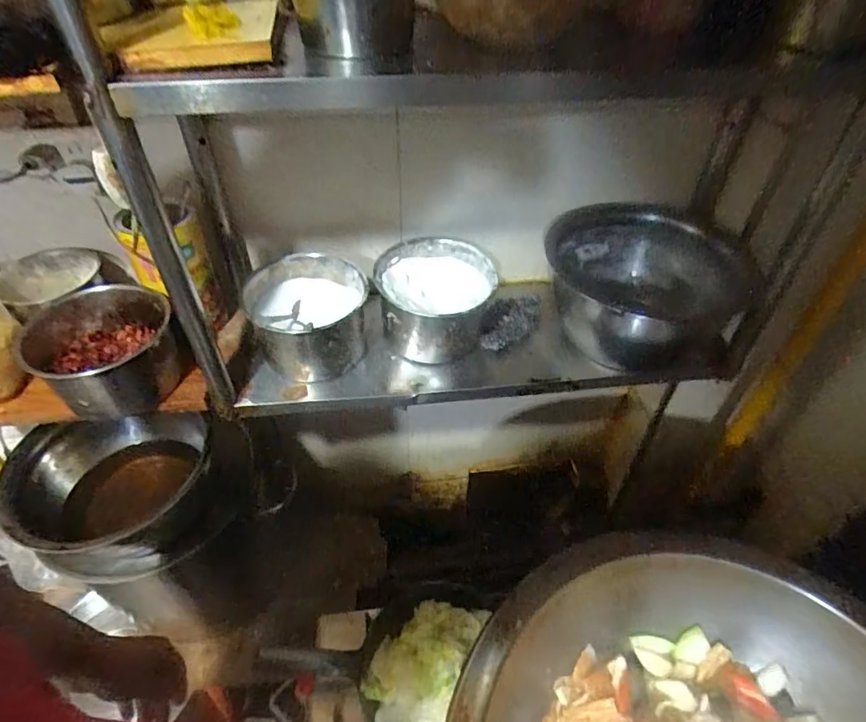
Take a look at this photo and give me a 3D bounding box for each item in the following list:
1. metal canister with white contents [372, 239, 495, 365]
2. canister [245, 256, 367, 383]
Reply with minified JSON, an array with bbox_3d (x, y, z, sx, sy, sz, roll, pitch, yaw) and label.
[{"bbox_3d":[0.004,-0.090,0.810,0.170,0.135,0.159,0,44,0],"label":"metal canister with white contents"},{"bbox_3d":[-0.183,-0.063,0.780,0.172,0.118,0.162,-10,45,-10],"label":"canister"}]

